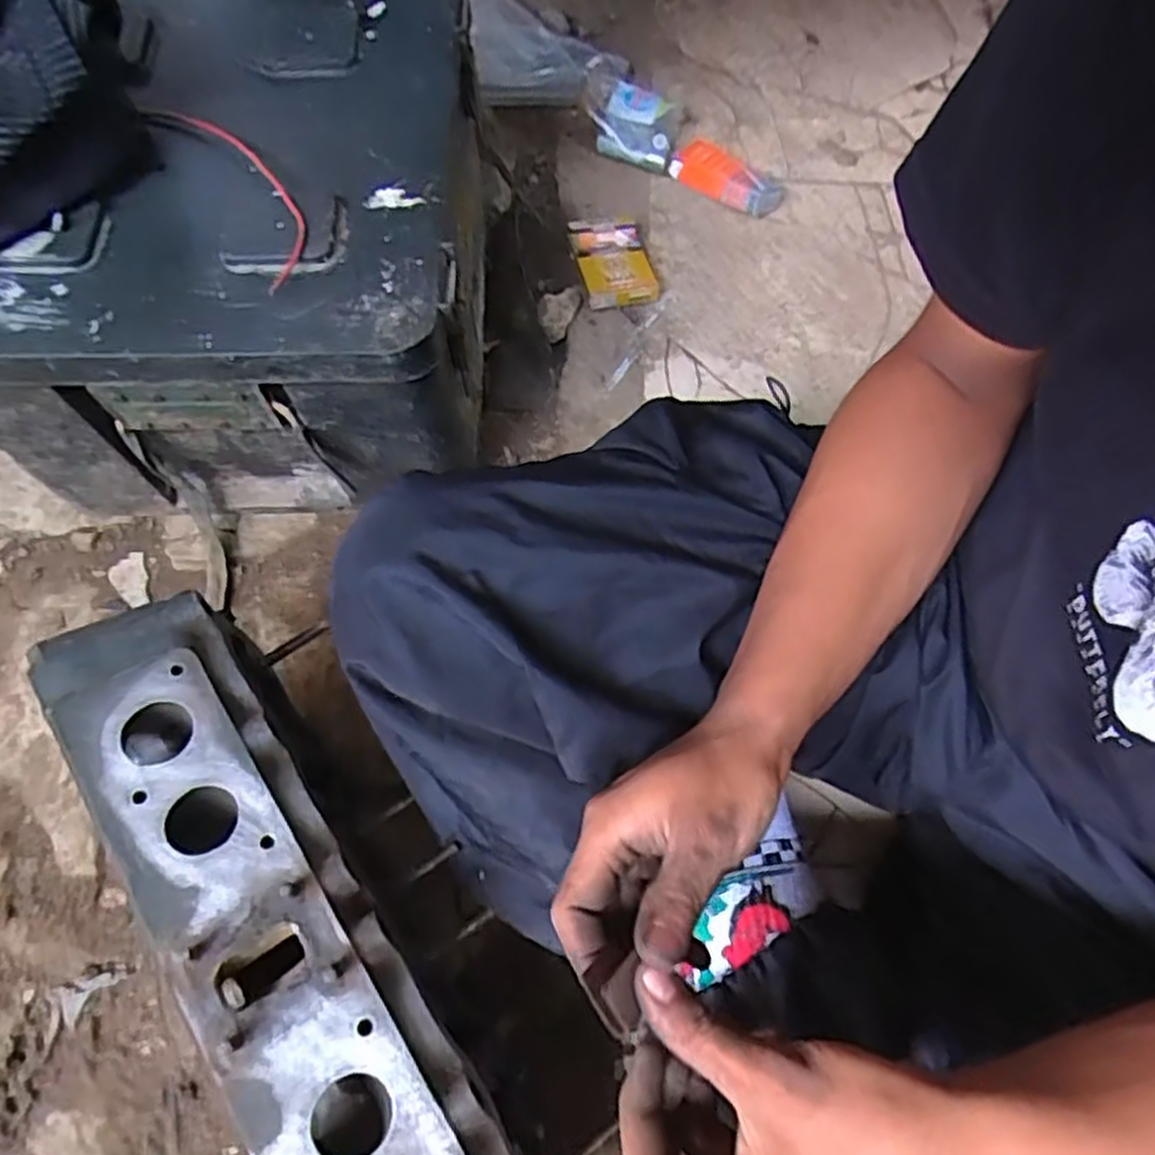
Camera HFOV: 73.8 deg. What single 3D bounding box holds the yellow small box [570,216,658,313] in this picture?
[{"bbox_3d":[0.035,-0.314,0.760,0.071,0.025,0.105,-13,66,-6],"label":"yellow small box"}]

